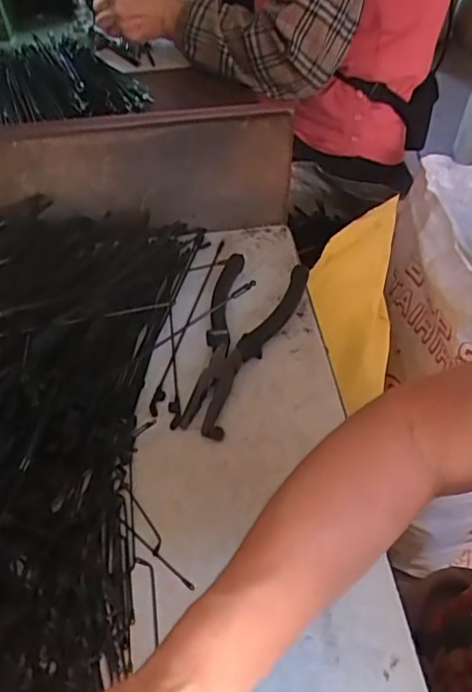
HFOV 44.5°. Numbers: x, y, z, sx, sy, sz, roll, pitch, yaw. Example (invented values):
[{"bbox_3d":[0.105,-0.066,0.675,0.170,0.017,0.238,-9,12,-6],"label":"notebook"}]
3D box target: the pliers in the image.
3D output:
[{"bbox_3d":[-0.006,-0.011,0.457,0.071,0.025,0.172,21,49,14],"label":"pliers"}]

